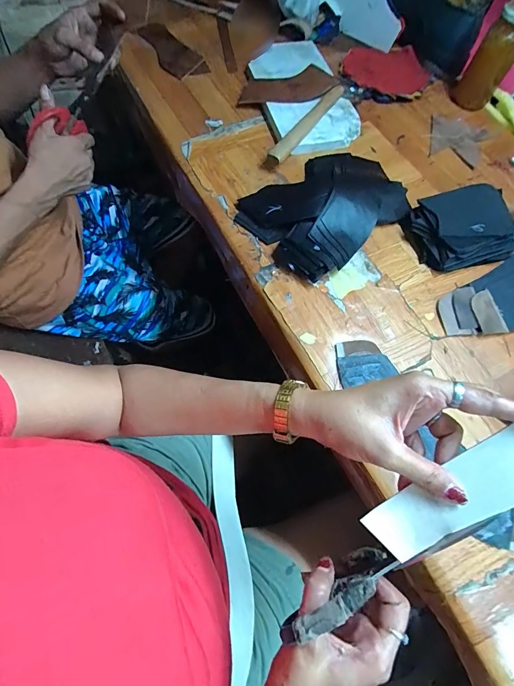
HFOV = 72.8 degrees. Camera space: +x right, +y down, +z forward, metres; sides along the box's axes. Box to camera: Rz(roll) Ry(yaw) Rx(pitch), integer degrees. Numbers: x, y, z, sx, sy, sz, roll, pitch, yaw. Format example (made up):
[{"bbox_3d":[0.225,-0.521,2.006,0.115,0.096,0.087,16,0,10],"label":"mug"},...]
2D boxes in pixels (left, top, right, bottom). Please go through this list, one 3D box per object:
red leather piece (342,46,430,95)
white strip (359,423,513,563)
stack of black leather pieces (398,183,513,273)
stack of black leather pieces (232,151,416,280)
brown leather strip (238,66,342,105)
[{"bbox_3d":[0.256,-0.542,0.695,0.162,0.029,0.117,16,65,5],"label":"red leather piece"},{"bbox_3d":[0.168,0.088,0.238,0.194,0.011,0.042,-38,69,12],"label":"white strip"},{"bbox_3d":[0.292,-0.166,0.499,0.144,0.042,0.111,-15,66,-10],"label":"stack of black leather pieces"},{"bbox_3d":[0.108,-0.207,0.510,0.243,0.041,0.173,-35,71,-17],"label":"stack of black leather pieces"},{"bbox_3d":[0.053,-0.454,0.620,0.167,0.016,0.079,-7,63,5],"label":"brown leather strip"}]

